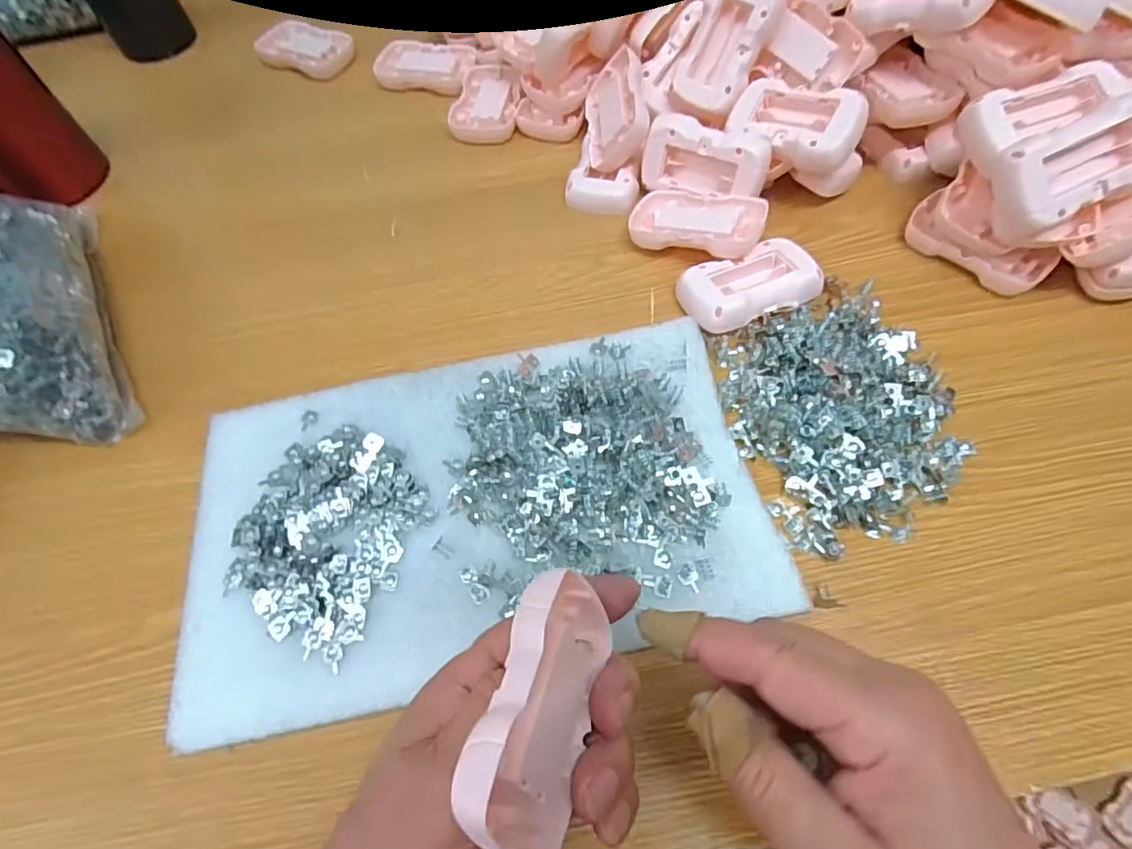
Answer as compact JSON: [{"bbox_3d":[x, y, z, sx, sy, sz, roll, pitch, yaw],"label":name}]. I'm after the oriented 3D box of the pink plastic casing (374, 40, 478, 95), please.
[{"bbox_3d":[-0.128,-0.326,0.536,0.091,0.012,0.060,10,63,10],"label":"pink plastic casing"}]

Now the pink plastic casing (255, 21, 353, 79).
[{"bbox_3d":[-0.247,-0.358,0.561,0.093,0.015,0.054,21,65,15],"label":"pink plastic casing"}]

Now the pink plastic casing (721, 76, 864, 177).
[{"bbox_3d":[0.157,-0.206,0.402,0.086,0.024,0.051,30,86,27],"label":"pink plastic casing"}]

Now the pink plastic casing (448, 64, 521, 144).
[{"bbox_3d":[-0.068,-0.280,0.509,0.055,0.015,0.089,1,61,5],"label":"pink plastic casing"}]

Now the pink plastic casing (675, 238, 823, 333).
[{"bbox_3d":[0.119,-0.090,0.384,0.082,0.027,0.050,-22,62,-8],"label":"pink plastic casing"}]

